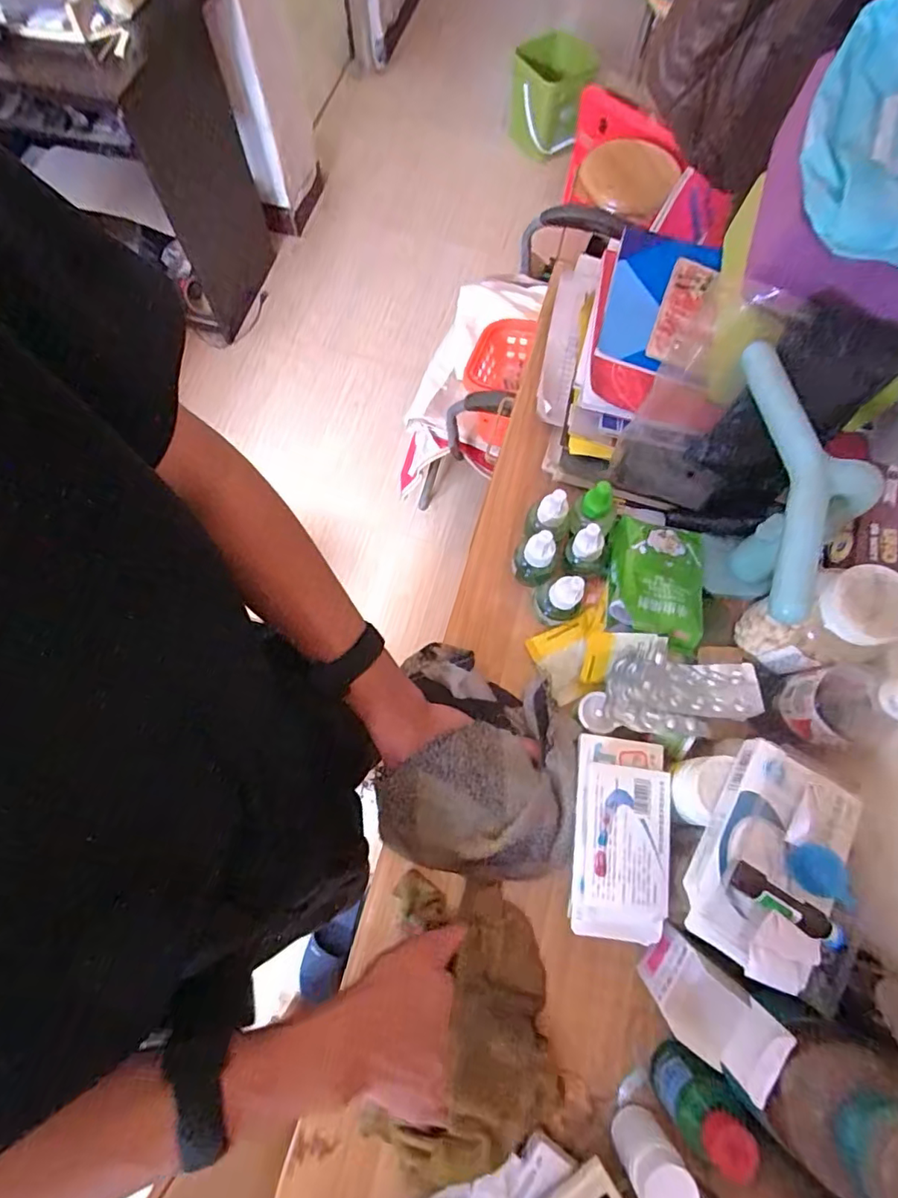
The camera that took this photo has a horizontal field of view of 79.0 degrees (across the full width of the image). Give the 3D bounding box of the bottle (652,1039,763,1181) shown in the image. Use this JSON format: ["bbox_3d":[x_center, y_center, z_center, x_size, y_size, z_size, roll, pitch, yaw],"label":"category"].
[{"bbox_3d":[0.175,0.355,0.383,0.038,0.082,0.044,-25,73,-8],"label":"bottle"}]

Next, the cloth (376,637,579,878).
[{"bbox_3d":[0.028,0.142,0.483,0.165,0.049,0.183,11,72,4],"label":"cloth"}]

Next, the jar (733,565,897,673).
[{"bbox_3d":[0.306,0.026,0.457,0.059,0.144,0.060,0,71,0],"label":"jar"}]

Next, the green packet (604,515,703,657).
[{"bbox_3d":[0.195,-0.014,0.519,0.086,0.042,0.118,11,71,3],"label":"green packet"}]

